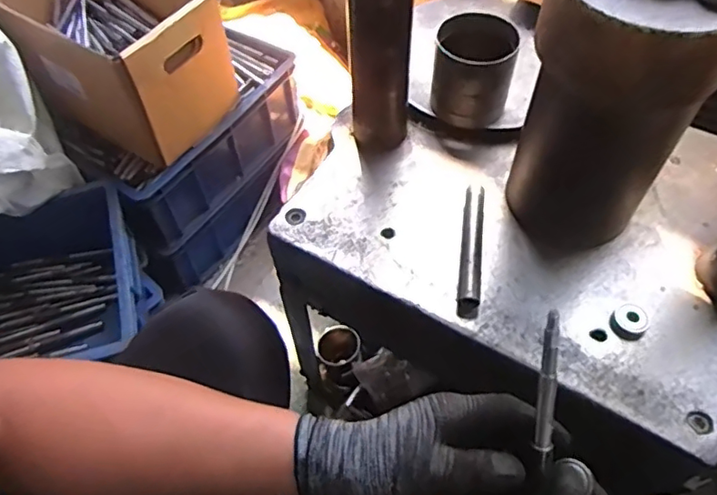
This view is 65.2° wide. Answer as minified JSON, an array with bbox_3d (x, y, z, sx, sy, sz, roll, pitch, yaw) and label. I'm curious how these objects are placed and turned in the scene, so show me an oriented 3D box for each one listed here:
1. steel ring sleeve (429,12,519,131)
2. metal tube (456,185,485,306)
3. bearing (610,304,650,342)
[{"bbox_3d":[0.129,-0.195,0.642,0.084,0.112,0.082,5,56,5],"label":"steel ring sleeve"},{"bbox_3d":[0.113,-0.001,0.564,0.022,0.021,0.136,6,56,6],"label":"metal tube"},{"bbox_3d":[0.252,0.069,0.520,0.031,0.011,0.031,-1,56,1],"label":"bearing"}]

